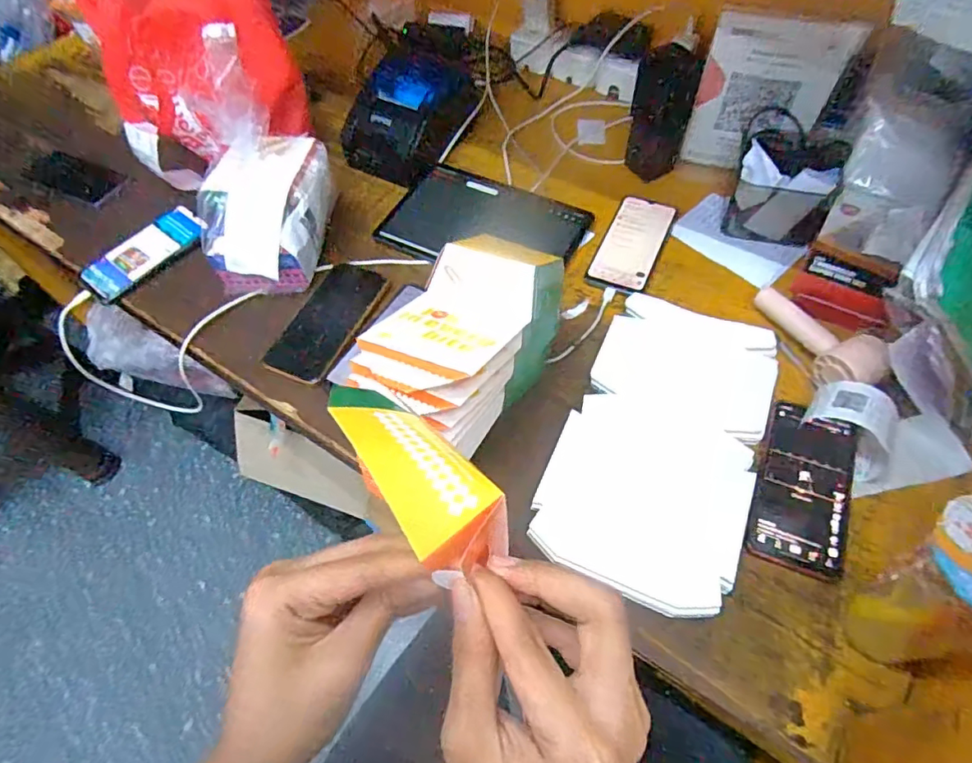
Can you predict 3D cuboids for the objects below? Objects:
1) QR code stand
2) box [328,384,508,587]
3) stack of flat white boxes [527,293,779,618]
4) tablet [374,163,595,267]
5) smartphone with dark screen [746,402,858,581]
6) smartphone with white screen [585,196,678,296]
[{"bbox_3d":[0.333,-0.334,0.670,0.147,0.197,0.020,22,61,16],"label":"QR code stand"},{"bbox_3d":[-0.037,0.039,0.266,0.044,0.025,0.127,-34,49,-17],"label":"box"},{"bbox_3d":[0.177,0.052,0.548,0.178,0.014,0.319,20,61,15],"label":"stack of flat white boxes"},{"bbox_3d":[-0.002,-0.210,0.720,0.249,0.011,0.160,23,62,17],"label":"tablet"},{"bbox_3d":[0.298,0.095,0.509,0.082,0.010,0.164,17,60,14],"label":"smartphone with dark screen"},{"bbox_3d":[0.187,-0.176,0.689,0.074,0.008,0.162,20,61,15],"label":"smartphone with white screen"}]

